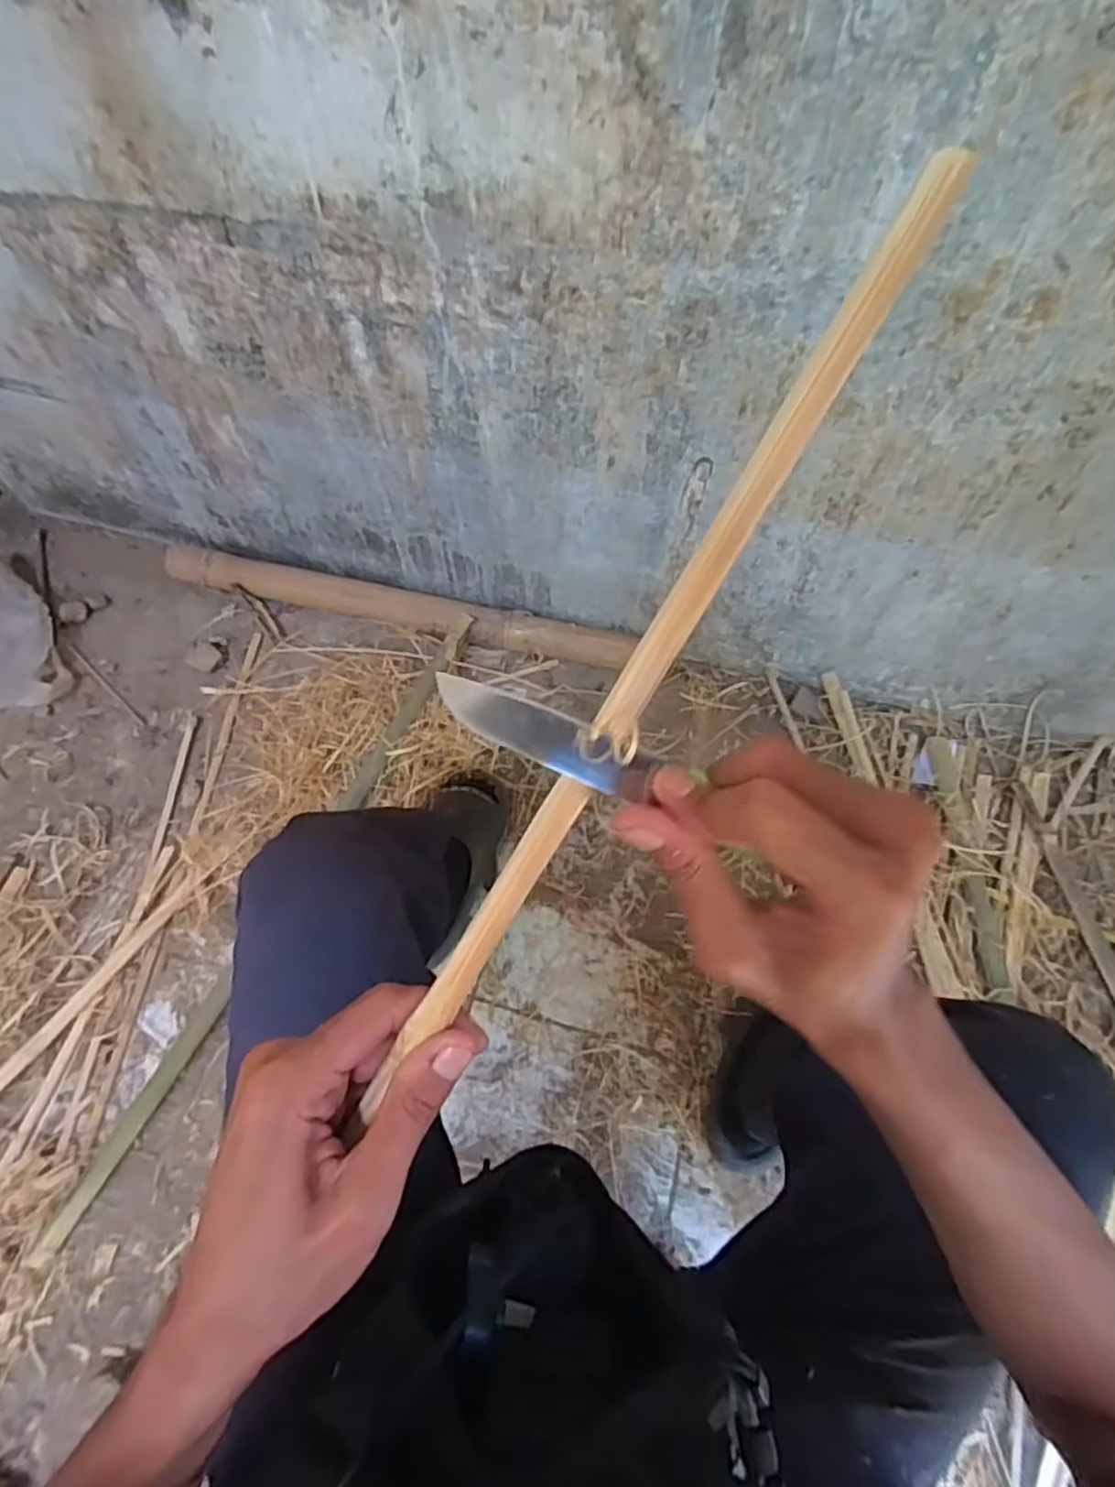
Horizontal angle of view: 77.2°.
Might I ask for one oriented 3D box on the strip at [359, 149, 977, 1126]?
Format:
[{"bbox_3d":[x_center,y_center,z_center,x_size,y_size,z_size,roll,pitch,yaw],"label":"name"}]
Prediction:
[{"bbox_3d":[0.026,-0.019,0.241,0.016,0.009,0.362,35,101,18],"label":"strip"}]

